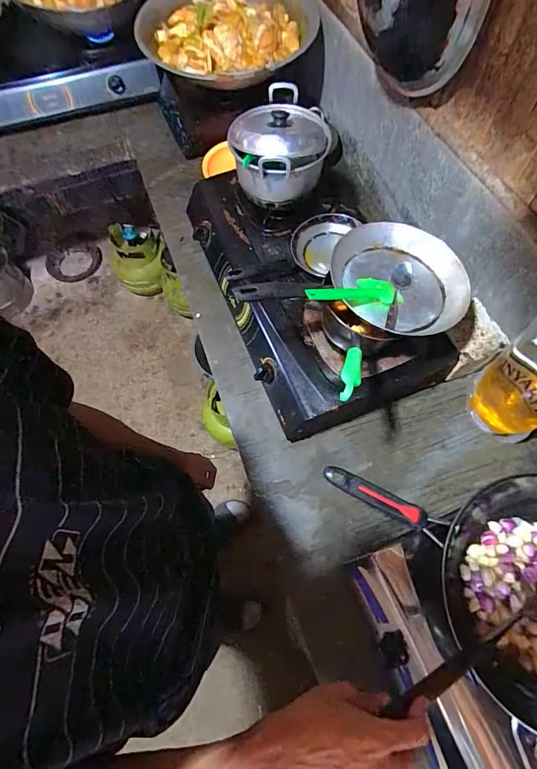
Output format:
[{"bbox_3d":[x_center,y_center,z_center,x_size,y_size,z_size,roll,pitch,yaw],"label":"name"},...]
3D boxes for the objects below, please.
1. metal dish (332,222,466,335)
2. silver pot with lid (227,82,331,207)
[{"bbox_3d":[0.234,-0.193,0.713,0.225,0.061,0.213,-1,66,1],"label":"metal dish"},{"bbox_3d":[0.024,-0.488,0.818,0.186,0.156,0.199,1,66,2],"label":"silver pot with lid"}]

